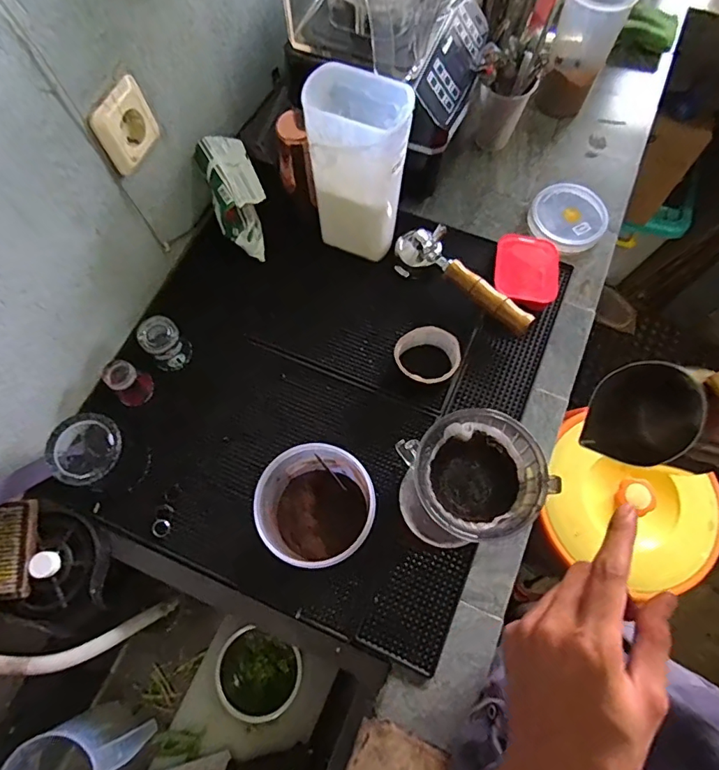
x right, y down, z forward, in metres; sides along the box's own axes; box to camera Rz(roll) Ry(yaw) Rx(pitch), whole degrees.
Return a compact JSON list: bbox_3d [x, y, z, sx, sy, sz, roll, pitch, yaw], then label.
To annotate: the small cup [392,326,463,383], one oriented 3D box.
[{"bbox_3d":[0.090,-0.033,0.656,0.082,0.053,0.076,0,69,0],"label":"small cup"}]

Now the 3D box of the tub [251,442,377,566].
[{"bbox_3d":[-0.045,0.137,0.535,0.112,0.156,0.111,0,69,0],"label":"tub"}]

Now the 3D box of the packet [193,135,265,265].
[{"bbox_3d":[-0.175,-0.261,0.696,0.074,0.132,0.116,-22,71,-8],"label":"packet"}]

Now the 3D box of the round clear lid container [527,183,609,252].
[{"bbox_3d":[0.329,-0.263,0.763,0.117,0.025,0.122,0,69,0],"label":"round clear lid container"}]

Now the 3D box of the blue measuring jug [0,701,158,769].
[{"bbox_3d":[-0.352,0.476,0.622,0.106,0.160,0.166,43,75,14],"label":"blue measuring jug"}]

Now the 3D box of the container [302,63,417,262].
[{"bbox_3d":[-0.001,-0.275,0.644,0.117,0.243,0.081,11,70,4],"label":"container"}]

